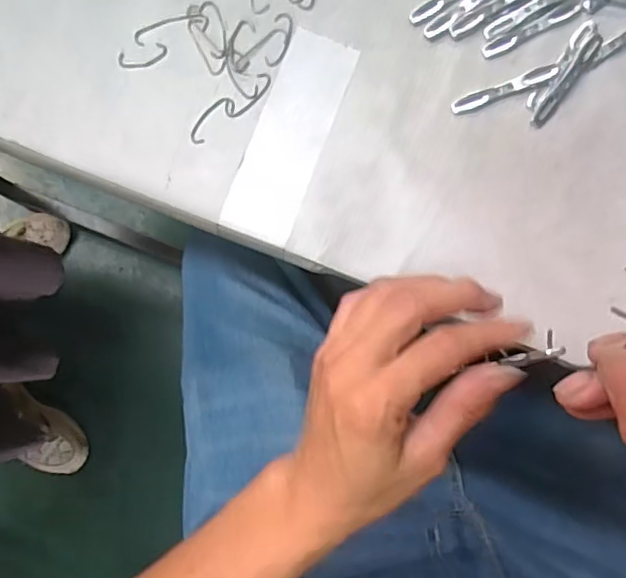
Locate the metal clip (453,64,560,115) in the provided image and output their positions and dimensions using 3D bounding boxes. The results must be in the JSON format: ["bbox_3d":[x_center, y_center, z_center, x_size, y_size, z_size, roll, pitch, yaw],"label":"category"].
[{"bbox_3d":[0.122,-0.126,0.364,0.069,0.004,0.011,-21,83,1],"label":"metal clip"}]

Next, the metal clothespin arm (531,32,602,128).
[{"bbox_3d":[0.159,-0.132,0.362,0.011,0.004,0.070,38,87,7],"label":"metal clothespin arm"}]

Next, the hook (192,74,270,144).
[{"bbox_3d":[-0.054,-0.118,0.373,0.063,0.004,0.018,-36,83,-1],"label":"hook"}]

